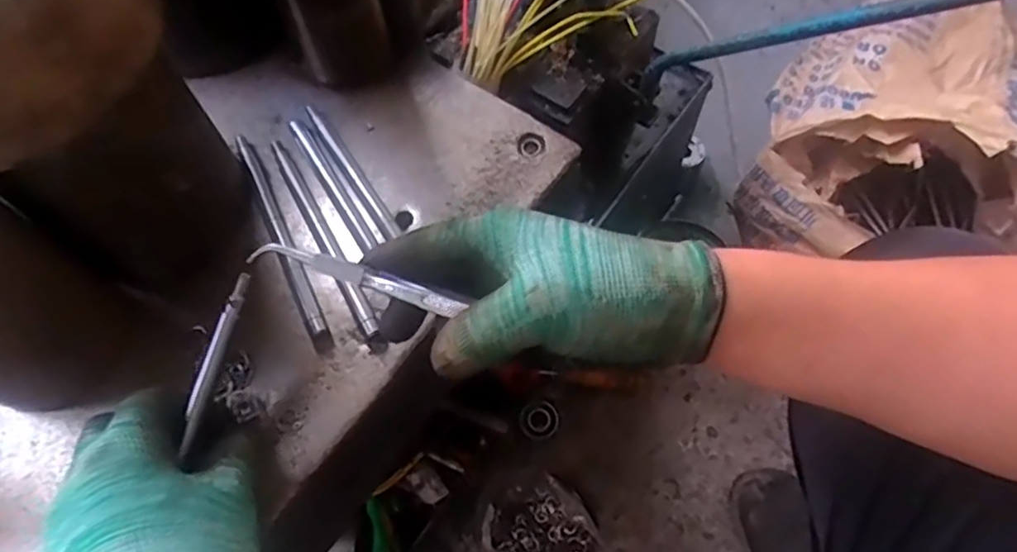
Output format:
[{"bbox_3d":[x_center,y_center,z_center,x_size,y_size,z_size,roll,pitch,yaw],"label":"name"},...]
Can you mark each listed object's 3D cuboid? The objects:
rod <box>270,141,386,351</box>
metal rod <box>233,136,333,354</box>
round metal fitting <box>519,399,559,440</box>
[{"bbox_3d":[-0.118,-0.026,0.418,0.011,0.007,0.166,-27,66,-11],"label":"rod"},{"bbox_3d":[-0.147,-0.028,0.420,0.011,0.009,0.173,-25,66,-10],"label":"metal rod"},{"bbox_3d":[0.038,0.177,0.802,0.048,0.018,0.044,-1,64,1],"label":"round metal fitting"}]

